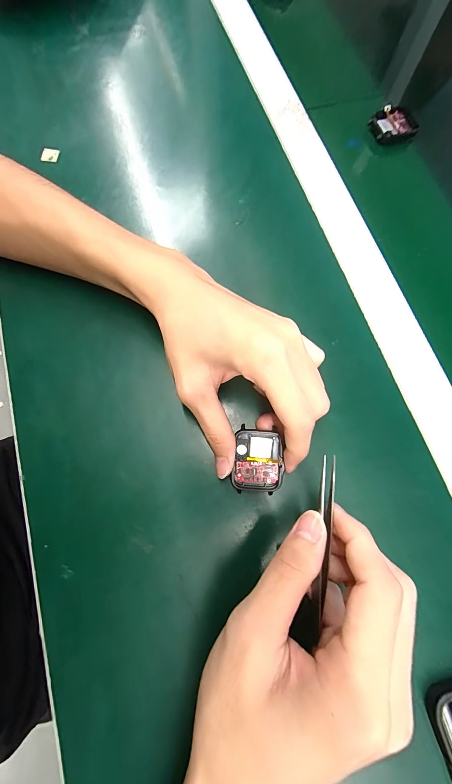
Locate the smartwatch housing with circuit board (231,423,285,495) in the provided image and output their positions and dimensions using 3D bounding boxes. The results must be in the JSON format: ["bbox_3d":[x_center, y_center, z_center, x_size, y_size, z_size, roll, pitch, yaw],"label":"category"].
[{"bbox_3d":[0.024,0.050,0.213,0.035,0.013,0.044,7,76,2],"label":"smartwatch housing with circuit board"}]

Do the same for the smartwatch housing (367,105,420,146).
[{"bbox_3d":[0.177,-0.279,0.309,0.043,0.012,0.042,0,76,1],"label":"smartwatch housing"}]

